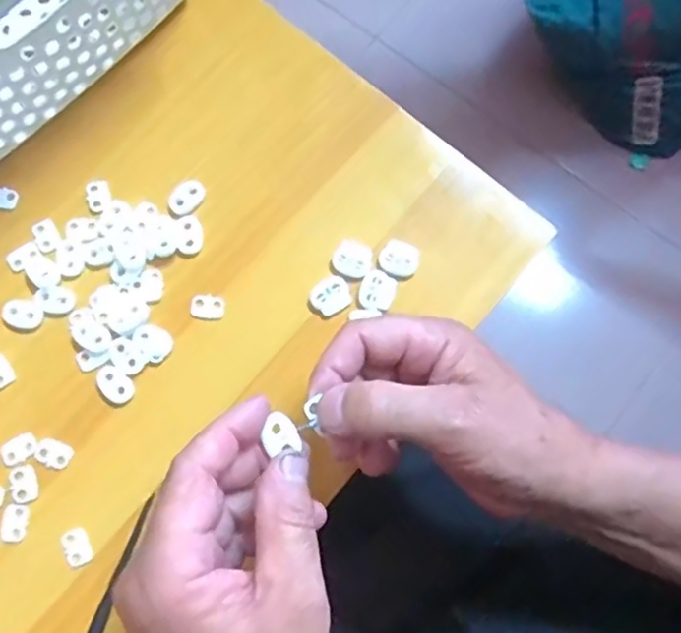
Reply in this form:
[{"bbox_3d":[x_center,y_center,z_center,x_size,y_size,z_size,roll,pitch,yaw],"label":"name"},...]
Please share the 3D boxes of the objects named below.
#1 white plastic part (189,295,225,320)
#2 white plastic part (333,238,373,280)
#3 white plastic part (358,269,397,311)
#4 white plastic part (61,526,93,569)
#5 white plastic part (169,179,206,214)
[{"bbox_3d":[-0.075,-0.005,0.362,0.019,0.004,0.015,1,78,1],"label":"white plastic part"},{"bbox_3d":[0.007,-0.033,0.364,0.022,0.004,0.021,28,79,6],"label":"white plastic part"},{"bbox_3d":[0.021,-0.015,0.360,0.020,0.004,0.022,22,79,5],"label":"white plastic part"},{"bbox_3d":[-0.139,0.122,0.337,0.013,0.004,0.019,-25,79,-5],"label":"white plastic part"},{"bbox_3d":[-0.090,-0.071,0.375,0.017,0.004,0.022,44,81,9],"label":"white plastic part"}]

